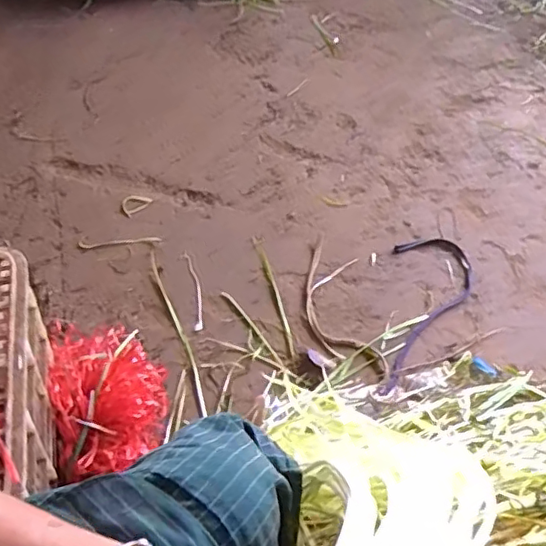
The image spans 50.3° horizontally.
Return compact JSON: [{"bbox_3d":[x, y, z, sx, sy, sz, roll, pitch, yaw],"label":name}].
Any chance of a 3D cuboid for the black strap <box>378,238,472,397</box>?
[{"bbox_3d":[0.293,0.070,1.080,0.156,0.027,0.396,14,51,1],"label":"black strap"}]

